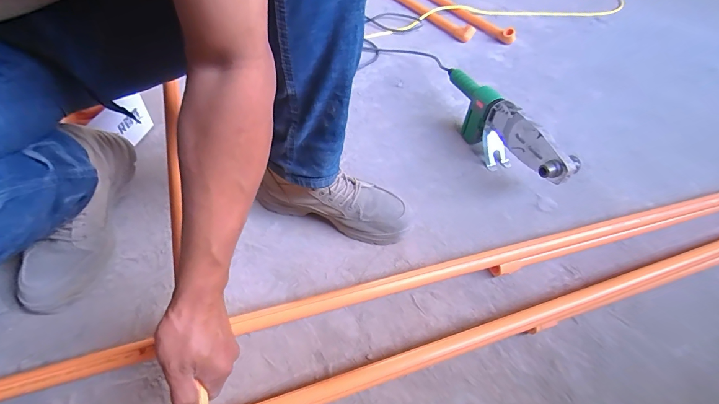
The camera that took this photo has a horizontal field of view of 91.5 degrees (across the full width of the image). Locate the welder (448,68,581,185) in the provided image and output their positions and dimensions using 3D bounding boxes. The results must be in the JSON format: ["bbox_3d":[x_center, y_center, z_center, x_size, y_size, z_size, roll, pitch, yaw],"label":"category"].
[{"bbox_3d":[0.294,-0.158,0.751,0.062,0.143,0.373,-13,53,-16],"label":"welder"}]

